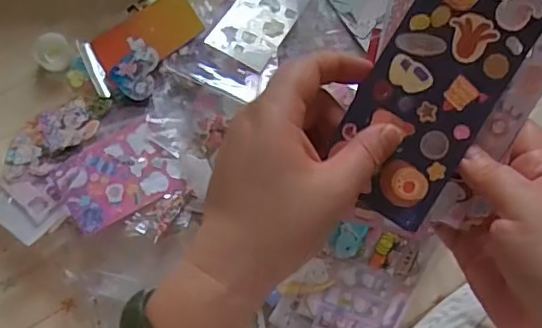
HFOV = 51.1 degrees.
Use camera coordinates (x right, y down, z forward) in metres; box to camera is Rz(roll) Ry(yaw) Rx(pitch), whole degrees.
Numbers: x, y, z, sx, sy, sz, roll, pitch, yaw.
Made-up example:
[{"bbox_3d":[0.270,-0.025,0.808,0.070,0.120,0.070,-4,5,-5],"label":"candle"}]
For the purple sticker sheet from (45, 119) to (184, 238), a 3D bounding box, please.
[{"bbox_3d":[-0.116,0.009,0.429,0.084,0.008,0.068,-31,68,-18],"label":"purple sticker sheet"}]

